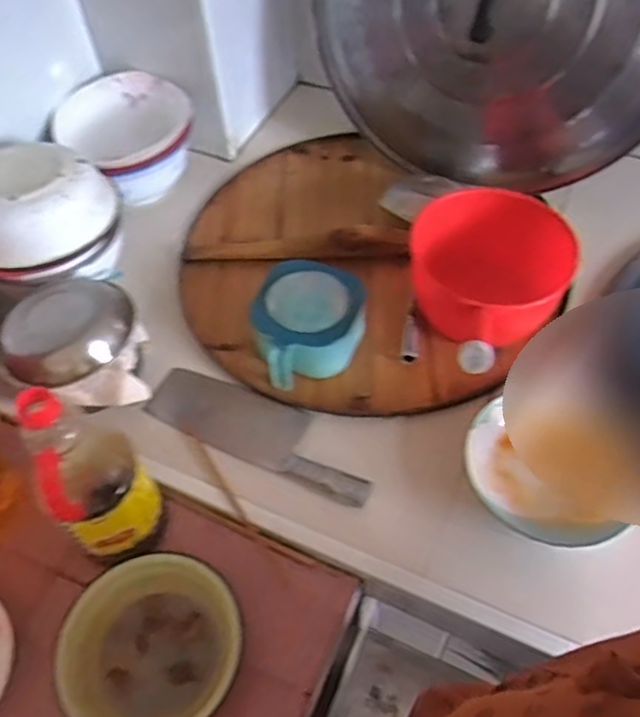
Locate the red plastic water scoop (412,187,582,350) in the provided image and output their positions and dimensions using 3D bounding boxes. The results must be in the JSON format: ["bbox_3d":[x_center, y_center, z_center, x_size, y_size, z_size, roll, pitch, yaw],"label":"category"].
[{"bbox_3d":[0.211,-0.099,0.812,0.187,0.128,0.161,-1,54,2],"label":"red plastic water scoop"}]

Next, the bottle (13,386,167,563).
[{"bbox_3d":[-0.213,0.113,0.635,0.077,0.222,0.077,-15,55,-8],"label":"bottle"}]

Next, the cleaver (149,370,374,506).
[{"bbox_3d":[-0.070,0.083,0.777,0.289,0.017,0.080,23,58,18],"label":"cleaver"}]

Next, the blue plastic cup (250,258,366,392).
[{"bbox_3d":[-0.016,-0.051,0.820,0.130,0.085,0.142,-1,54,2],"label":"blue plastic cup"}]

